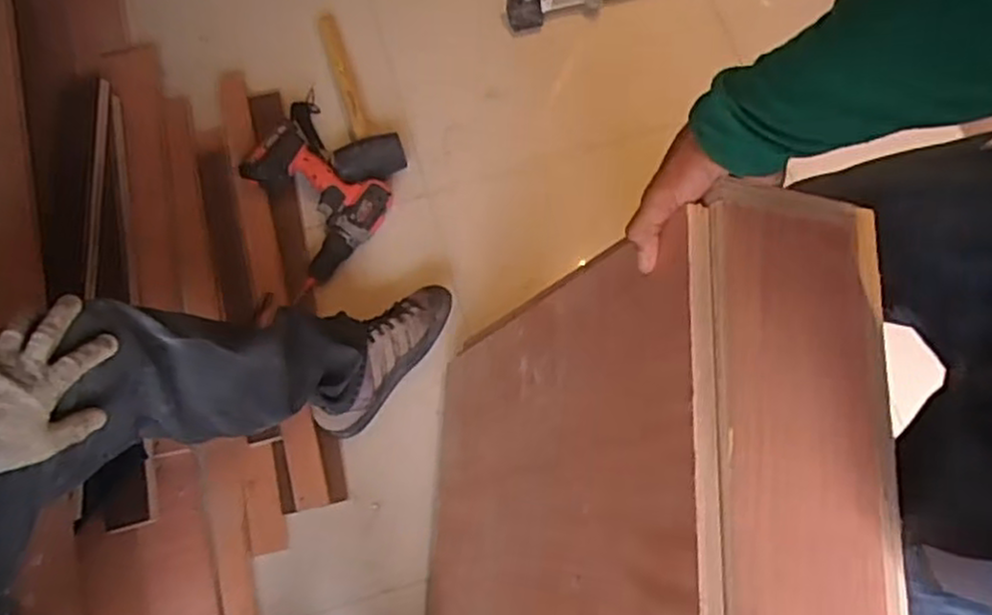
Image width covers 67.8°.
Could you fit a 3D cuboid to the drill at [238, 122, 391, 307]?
[{"bbox_3d":[-0.313,-0.168,1.195,0.211,0.088,0.227,37,78,11],"label":"drill"}]

